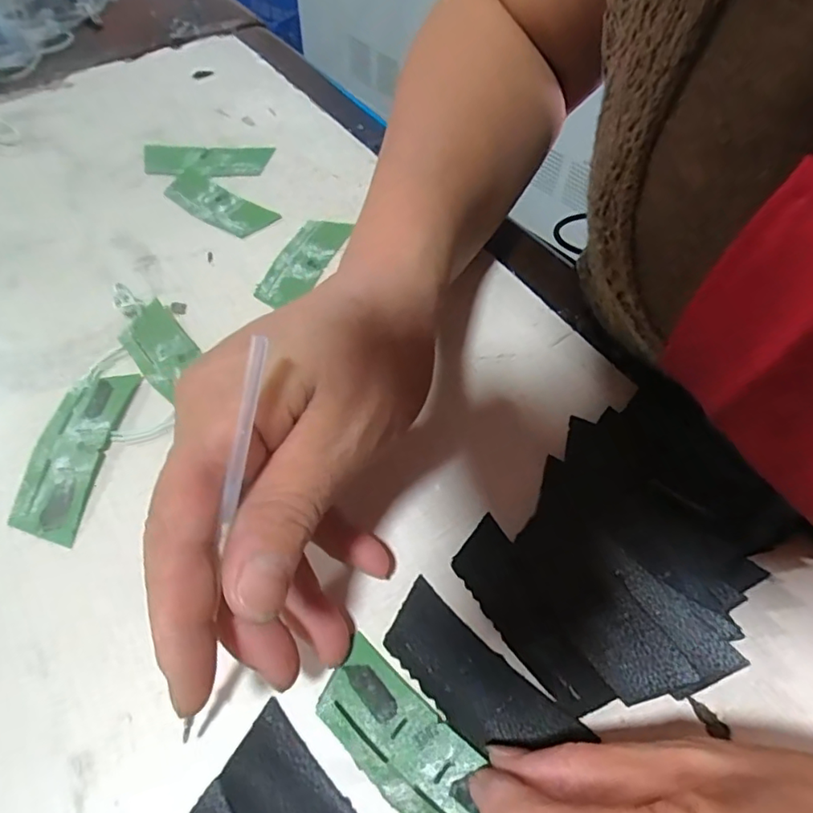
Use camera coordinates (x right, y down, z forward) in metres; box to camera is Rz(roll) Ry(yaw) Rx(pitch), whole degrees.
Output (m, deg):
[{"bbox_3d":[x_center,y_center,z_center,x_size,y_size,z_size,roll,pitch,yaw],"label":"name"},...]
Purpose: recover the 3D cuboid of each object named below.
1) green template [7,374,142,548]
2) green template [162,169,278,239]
[{"bbox_3d":[-0.138,0.018,0.235,0.027,0.004,0.075,5,56,1],"label":"green template"},{"bbox_3d":[-0.109,-0.117,0.325,0.073,0.004,0.027,32,61,18],"label":"green template"}]

